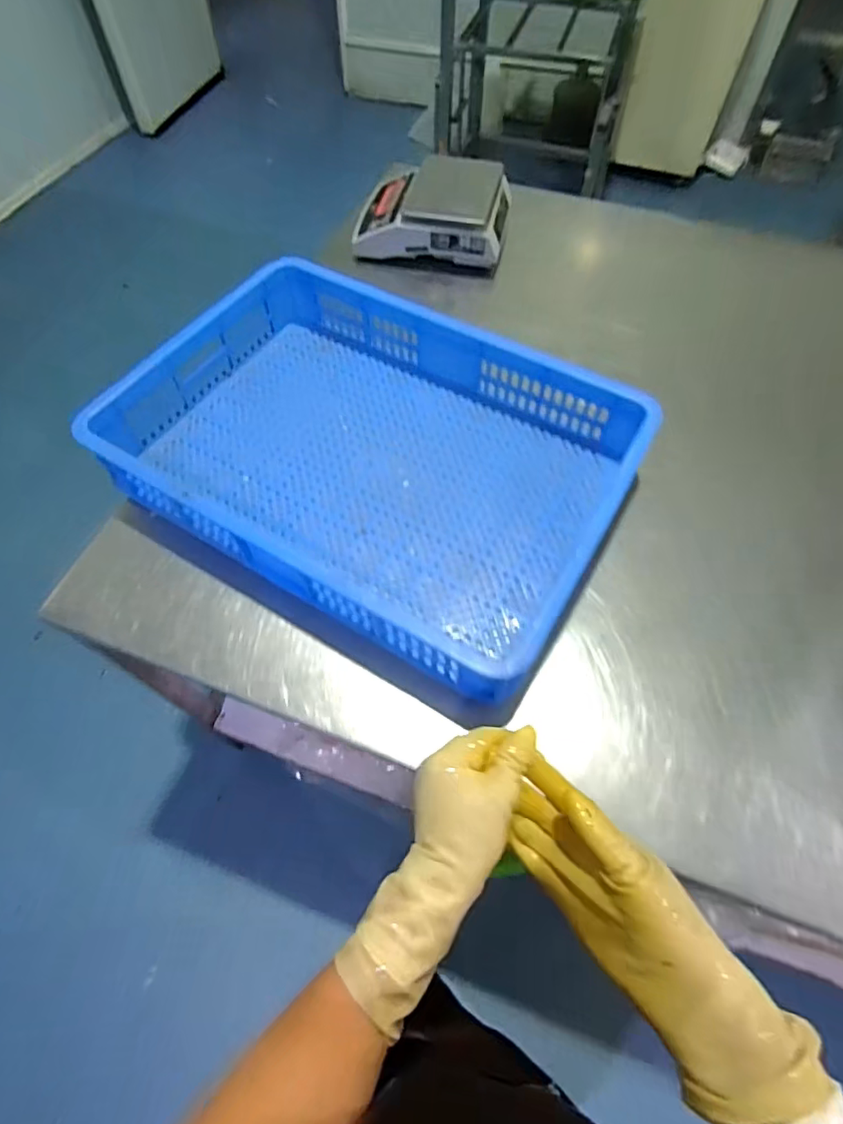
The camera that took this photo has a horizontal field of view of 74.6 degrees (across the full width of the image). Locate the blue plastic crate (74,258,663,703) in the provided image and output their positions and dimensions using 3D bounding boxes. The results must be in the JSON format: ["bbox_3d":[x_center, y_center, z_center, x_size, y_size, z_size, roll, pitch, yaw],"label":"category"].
[{"bbox_3d":[-0.065,-0.141,0.693,0.582,0.099,0.406,26,63,15],"label":"blue plastic crate"}]

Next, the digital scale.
[{"bbox_3d":[0.024,-0.610,0.946,0.253,0.099,0.176,11,60,8],"label":"digital scale"}]

